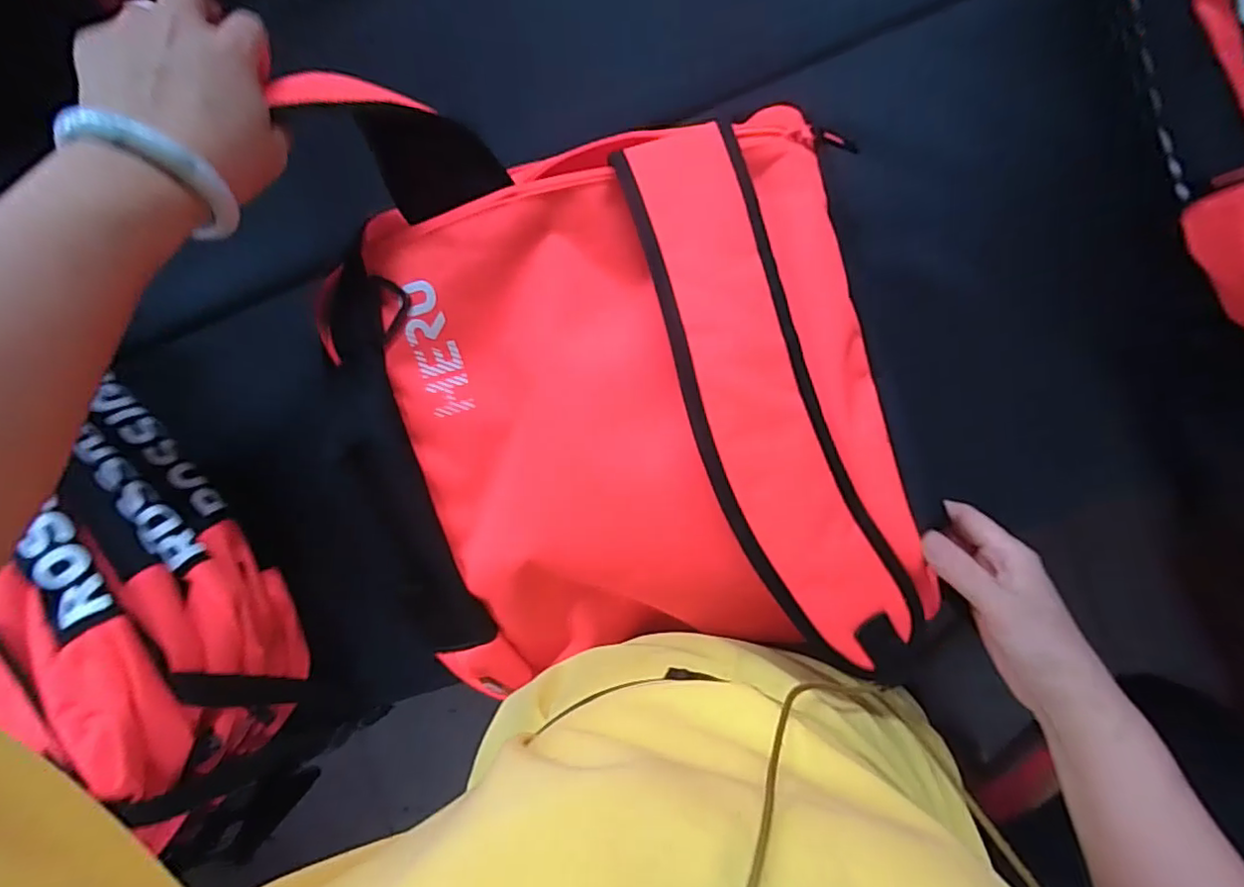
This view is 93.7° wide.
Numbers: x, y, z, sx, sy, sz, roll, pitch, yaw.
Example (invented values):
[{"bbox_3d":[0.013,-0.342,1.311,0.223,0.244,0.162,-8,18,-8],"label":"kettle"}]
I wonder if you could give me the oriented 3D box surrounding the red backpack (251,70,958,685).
[{"bbox_3d":[-0.013,-0.039,0.412,0.368,0.111,0.417,-11,91,10],"label":"red backpack"}]

